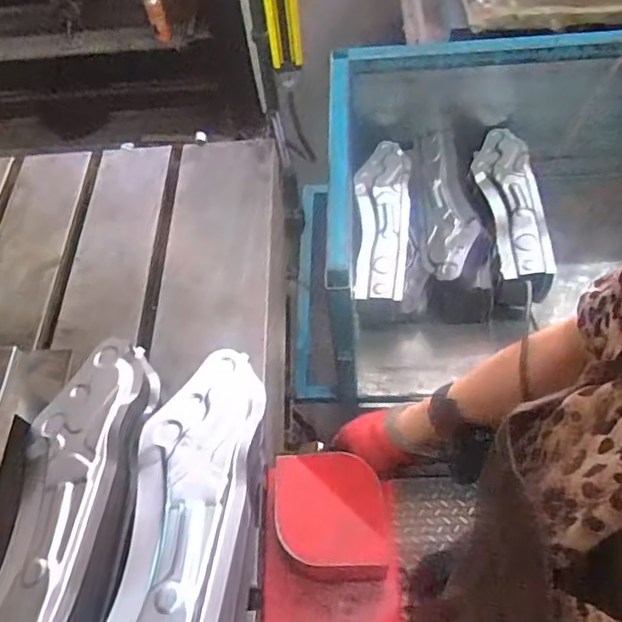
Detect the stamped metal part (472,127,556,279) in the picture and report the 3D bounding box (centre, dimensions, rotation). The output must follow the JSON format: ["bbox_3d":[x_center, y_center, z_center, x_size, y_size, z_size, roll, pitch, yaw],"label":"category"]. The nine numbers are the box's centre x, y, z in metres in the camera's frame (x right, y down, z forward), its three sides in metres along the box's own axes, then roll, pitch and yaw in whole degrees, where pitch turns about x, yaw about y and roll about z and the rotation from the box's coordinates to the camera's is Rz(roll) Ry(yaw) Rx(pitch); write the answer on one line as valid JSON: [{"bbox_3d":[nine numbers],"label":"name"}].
[{"bbox_3d":[0.442,-0.252,1.277,0.116,0.039,0.431,-1,57,5],"label":"stamped metal part"}]

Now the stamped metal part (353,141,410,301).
[{"bbox_3d":[0.159,-0.221,1.306,0.123,0.043,0.443,4,58,7],"label":"stamped metal part"}]

